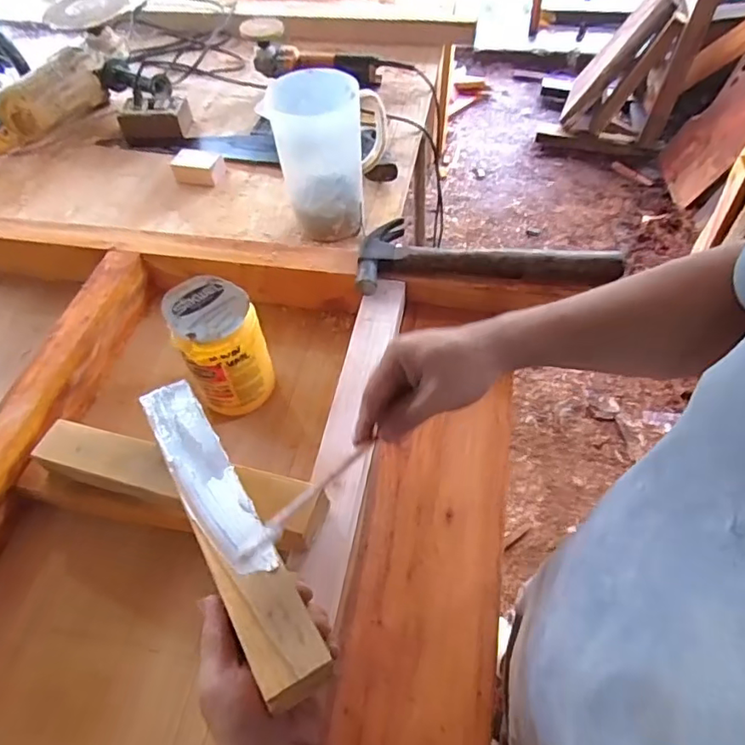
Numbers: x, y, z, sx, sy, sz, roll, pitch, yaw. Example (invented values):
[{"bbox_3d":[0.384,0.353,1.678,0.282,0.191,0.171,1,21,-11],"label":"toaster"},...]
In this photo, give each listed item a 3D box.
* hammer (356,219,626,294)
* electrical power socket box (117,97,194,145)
[{"bbox_3d":[0.150,-0.163,0.739,0.335,0.025,0.117,-3,52,1],"label":"hammer"},{"bbox_3d":[-0.419,-0.484,1.081,0.139,0.049,0.057,-9,54,-3],"label":"electrical power socket box"}]

